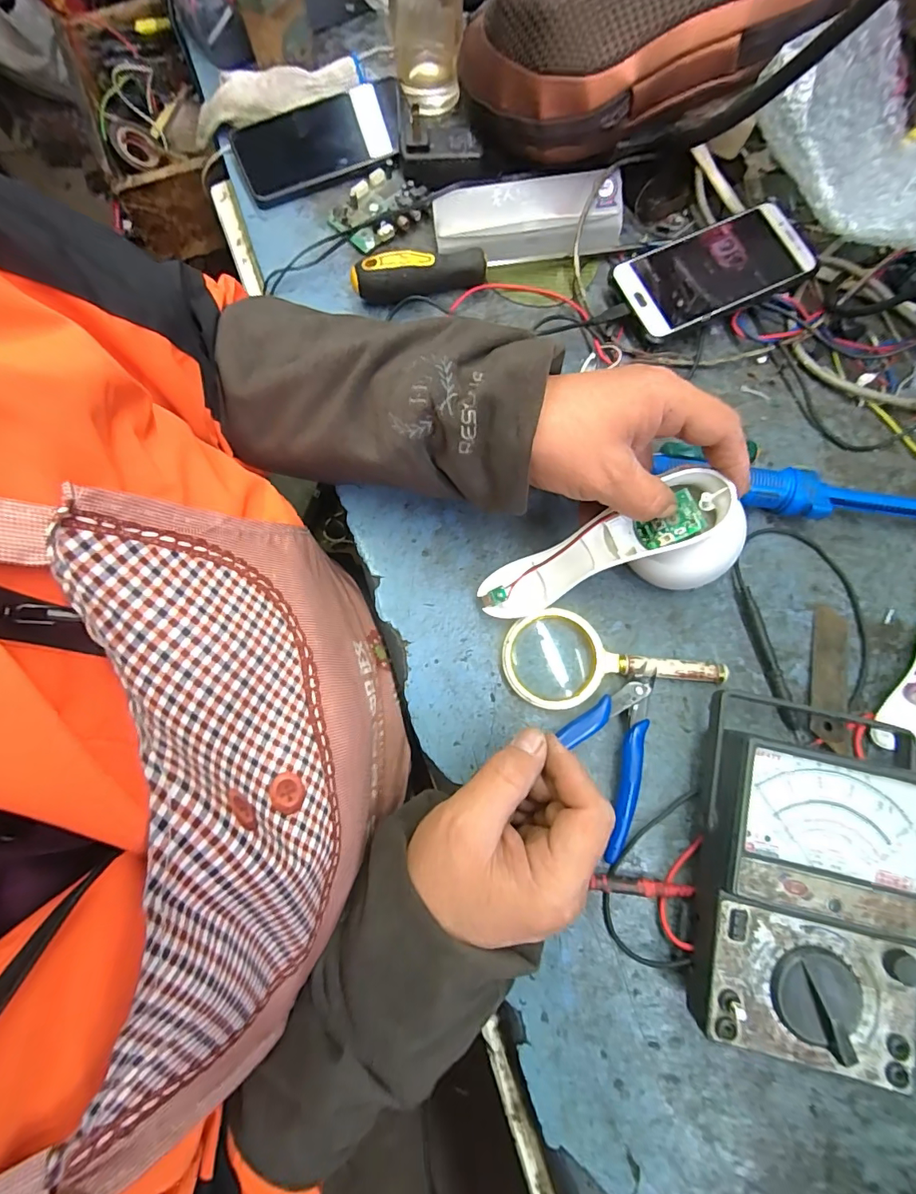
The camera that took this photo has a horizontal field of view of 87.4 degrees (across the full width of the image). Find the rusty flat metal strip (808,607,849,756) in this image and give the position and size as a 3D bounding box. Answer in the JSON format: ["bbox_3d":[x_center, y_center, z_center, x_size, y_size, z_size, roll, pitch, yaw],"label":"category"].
[{"bbox_3d":[0.258,0.056,0.332,0.024,0.010,0.097,15,78,3],"label":"rusty flat metal strip"}]

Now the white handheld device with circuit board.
[{"bbox_3d":[0.095,-0.025,0.315,0.163,0.050,0.059,-18,77,18],"label":"white handheld device with circuit board"}]

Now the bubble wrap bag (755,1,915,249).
[{"bbox_3d":[0.291,-0.305,0.322,0.100,0.047,0.184,-38,80,-8],"label":"bubble wrap bag"}]

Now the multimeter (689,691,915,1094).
[{"bbox_3d":[0.204,0.160,0.285,0.119,0.053,0.189,14,78,3],"label":"multimeter"}]

